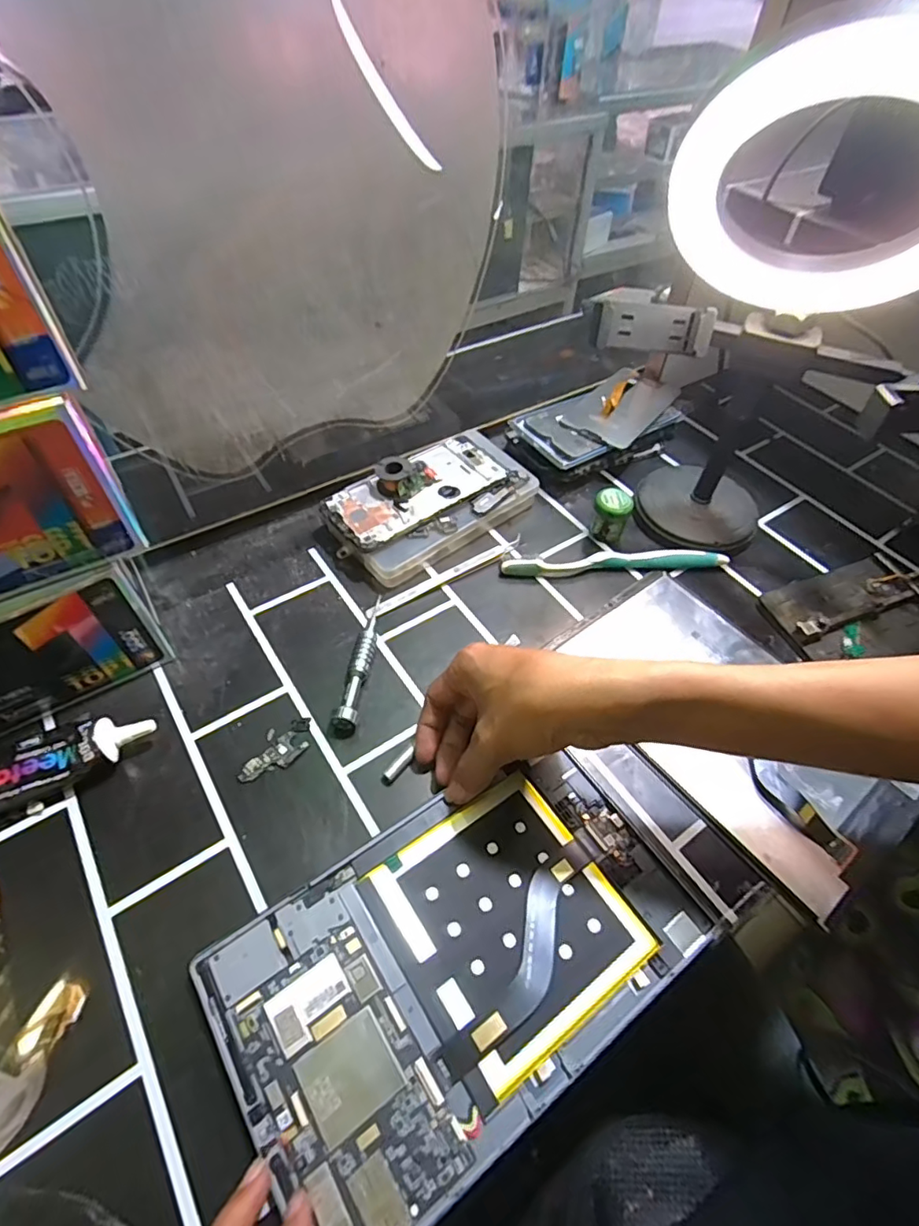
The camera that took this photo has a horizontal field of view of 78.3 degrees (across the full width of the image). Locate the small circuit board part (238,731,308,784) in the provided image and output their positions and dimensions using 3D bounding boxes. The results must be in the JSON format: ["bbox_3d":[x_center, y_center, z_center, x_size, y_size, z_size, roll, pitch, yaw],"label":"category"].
[{"bbox_3d":[-0.118,0.092,0.357,0.020,0.004,0.043,39,61,24],"label":"small circuit board part"}]

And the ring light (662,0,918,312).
[{"bbox_3d":[0.187,-0.207,0.276,0.143,0.153,0.022,22,88,-31],"label":"ring light"}]

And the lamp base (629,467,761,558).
[{"bbox_3d":[0.210,-0.095,0.499,0.106,0.030,0.102,24,56,15],"label":"lamp base"}]

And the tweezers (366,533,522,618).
[{"bbox_3d":[-0.009,-0.031,0.458,0.146,0.007,0.012,-27,58,-21],"label":"tweezers"}]

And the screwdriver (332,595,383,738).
[{"bbox_3d":[-0.069,0.032,0.403,0.014,0.018,0.113,8,53,4],"label":"screwdriver"}]

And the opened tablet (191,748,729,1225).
[{"bbox_3d":[0.005,0.173,0.297,0.235,0.009,0.143,-28,59,-21],"label":"opened tablet"}]

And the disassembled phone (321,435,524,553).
[{"bbox_3d":[-0.034,-0.107,0.482,0.154,0.006,0.074,-31,59,-21],"label":"disassembled phone"}]

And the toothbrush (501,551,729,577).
[{"bbox_3d":[0.126,-0.042,0.464,0.181,0.016,0.017,-2,53,-4],"label":"toothbrush"}]

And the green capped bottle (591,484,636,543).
[{"bbox_3d":[0.128,-0.083,0.480,0.029,0.043,0.028,16,54,10],"label":"green capped bottle"}]

